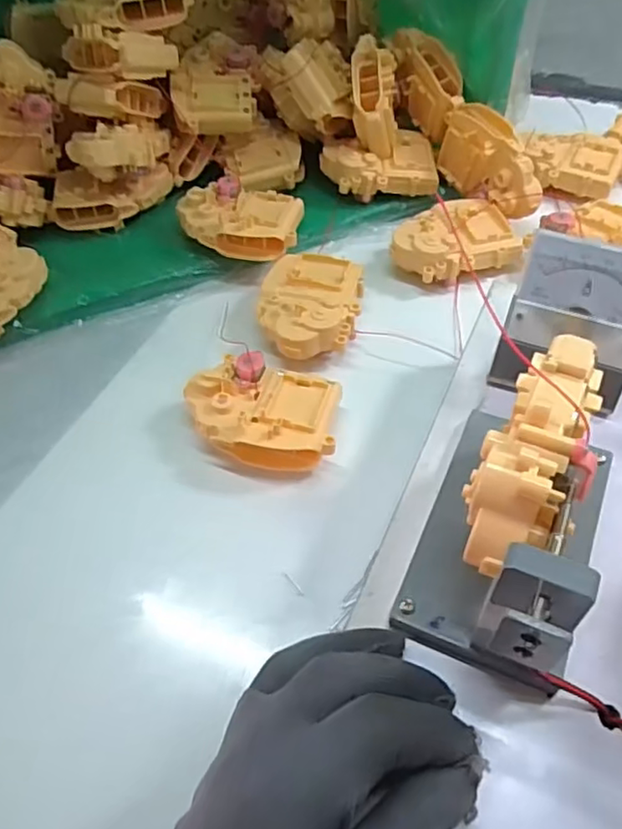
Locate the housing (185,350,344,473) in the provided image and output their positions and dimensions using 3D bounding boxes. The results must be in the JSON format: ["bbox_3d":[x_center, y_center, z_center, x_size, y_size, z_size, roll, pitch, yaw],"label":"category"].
[{"bbox_3d":[-0.030,-0.002,0.403,0.093,0.039,0.066,7,52,10],"label":"housing"}]

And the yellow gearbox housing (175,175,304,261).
[{"bbox_3d":[-0.056,-0.155,0.499,0.094,0.031,0.064,15,54,16],"label":"yellow gearbox housing"}]

